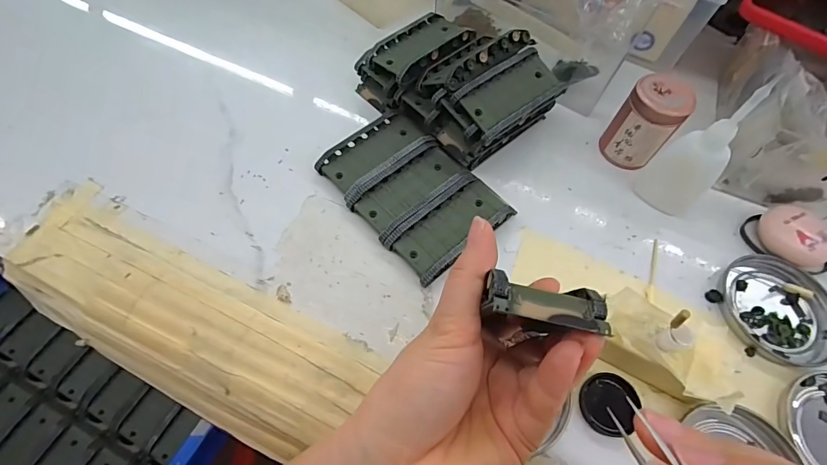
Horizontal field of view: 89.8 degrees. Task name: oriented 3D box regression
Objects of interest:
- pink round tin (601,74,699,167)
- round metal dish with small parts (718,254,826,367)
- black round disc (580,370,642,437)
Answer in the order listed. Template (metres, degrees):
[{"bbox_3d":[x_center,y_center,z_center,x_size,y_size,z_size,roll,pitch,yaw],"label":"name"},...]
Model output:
[{"bbox_3d":[0.185,-0.087,0.333,0.043,0.068,0.035,39,65,17],"label":"pink round tin"},{"bbox_3d":[0.259,0.053,0.294,0.079,0.007,0.076,2,61,-3],"label":"round metal dish with small parts"},{"bbox_3d":[0.122,0.107,0.259,0.035,0.010,0.034,2,61,-3],"label":"black round disc"}]

